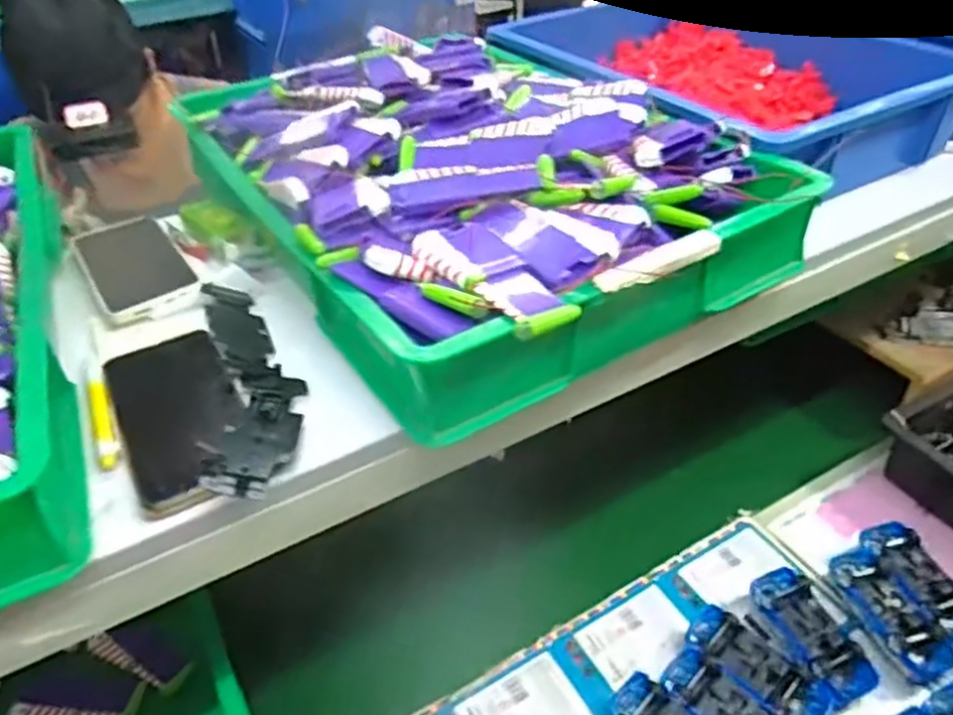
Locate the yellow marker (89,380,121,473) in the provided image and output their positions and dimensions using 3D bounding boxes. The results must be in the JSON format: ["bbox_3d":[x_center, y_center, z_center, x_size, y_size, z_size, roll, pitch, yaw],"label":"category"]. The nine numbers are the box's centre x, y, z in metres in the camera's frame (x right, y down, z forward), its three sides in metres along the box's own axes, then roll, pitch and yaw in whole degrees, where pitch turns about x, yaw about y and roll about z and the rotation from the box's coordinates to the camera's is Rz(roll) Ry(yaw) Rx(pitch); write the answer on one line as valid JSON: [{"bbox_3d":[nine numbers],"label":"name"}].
[{"bbox_3d":[-0.245,0.042,0.466,0.012,0.011,0.081,-20,41,-18],"label":"yellow marker"}]

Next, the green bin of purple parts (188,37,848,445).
[{"bbox_3d":[-0.016,-0.150,0.597,0.332,0.102,0.446,-27,44,-26],"label":"green bin of purple parts"}]

